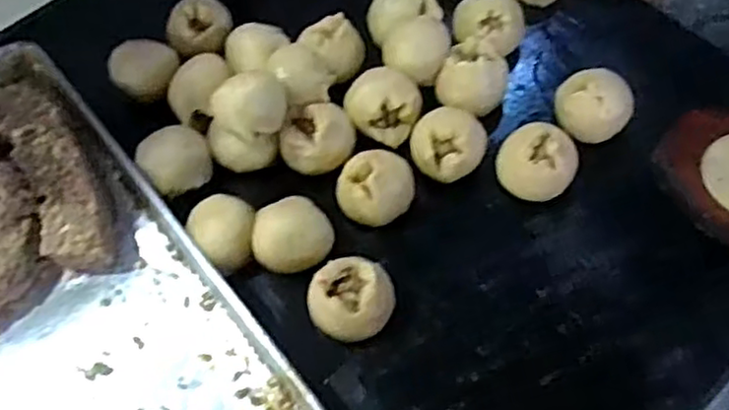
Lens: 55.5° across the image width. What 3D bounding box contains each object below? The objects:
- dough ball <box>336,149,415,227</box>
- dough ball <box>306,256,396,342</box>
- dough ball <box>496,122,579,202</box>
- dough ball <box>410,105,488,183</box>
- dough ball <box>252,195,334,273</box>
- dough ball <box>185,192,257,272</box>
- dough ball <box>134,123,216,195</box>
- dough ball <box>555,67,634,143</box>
[{"bbox_3d":[0.012,-0.010,0.702,0.075,0.059,0.072,-1,63,3],"label":"dough ball"},{"bbox_3d":[-0.012,0.093,0.650,0.076,0.053,0.072,-1,63,3],"label":"dough ball"},{"bbox_3d":[0.173,-0.039,0.702,0.076,0.062,0.075,-1,63,3],"label":"dough ball"},{"bbox_3d":[0.086,-0.056,0.713,0.073,0.059,0.066,-6,63,1],"label":"dough ball"},{"bbox_3d":[-0.070,0.033,0.683,0.075,0.059,0.068,-15,63,-4],"label":"dough ball"},{"bbox_3d":[-0.138,0.028,0.695,0.065,0.048,0.078,-41,68,-16],"label":"dough ball"},{"bbox_3d":[-0.199,-0.046,0.740,0.069,0.048,0.066,-1,63,3],"label":"dough ball"},{"bbox_3d":[0.240,-0.101,0.731,0.075,0.066,0.068,21,67,14],"label":"dough ball"}]

